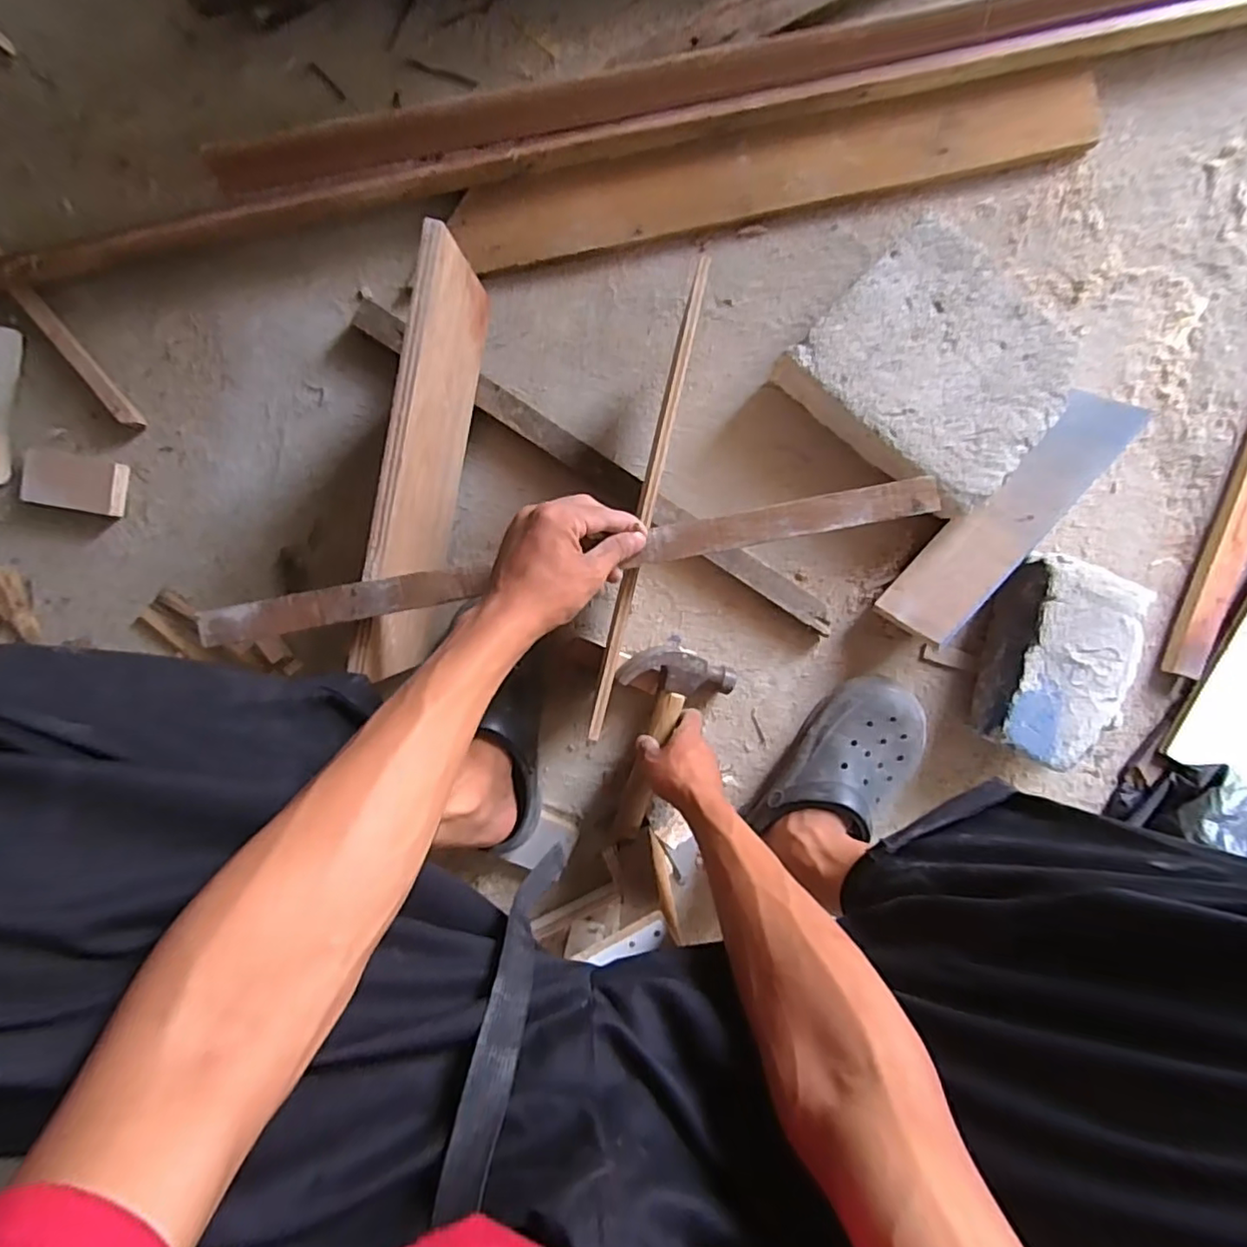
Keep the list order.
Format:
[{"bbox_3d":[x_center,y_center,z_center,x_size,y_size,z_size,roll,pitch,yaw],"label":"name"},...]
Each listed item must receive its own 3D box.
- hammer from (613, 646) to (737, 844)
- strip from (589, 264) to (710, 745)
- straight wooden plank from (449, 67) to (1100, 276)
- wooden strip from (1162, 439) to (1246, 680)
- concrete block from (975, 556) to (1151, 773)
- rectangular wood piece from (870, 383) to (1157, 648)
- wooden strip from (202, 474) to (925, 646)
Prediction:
[{"bbox_3d":[0.039,0.135,0.654,0.119,0.032,0.214,14,98,-2],"label":"hammer"},{"bbox_3d":[0.019,-0.096,0.497,0.013,0.014,0.396,13,94,-2],"label":"strip"},{"bbox_3d":[0.161,-0.478,0.637,0.670,0.022,0.081,-11,94,0],"label":"straight wooden plank"},{"bbox_3d":[0.702,-0.170,0.662,0.040,0.026,0.472,17,94,-2],"label":"wooden strip"},{"bbox_3d":[0.457,0.039,0.642,0.109,0.091,0.205,11,94,-1],"label":"concrete block"},{"bbox_3d":[0.400,-0.114,0.624,0.315,0.017,0.083,-48,56,2],"label":"rectangular wood piece"},{"bbox_3d":[-0.048,-0.046,0.478,0.586,0.010,0.033,-10,94,2],"label":"wooden strip"}]

